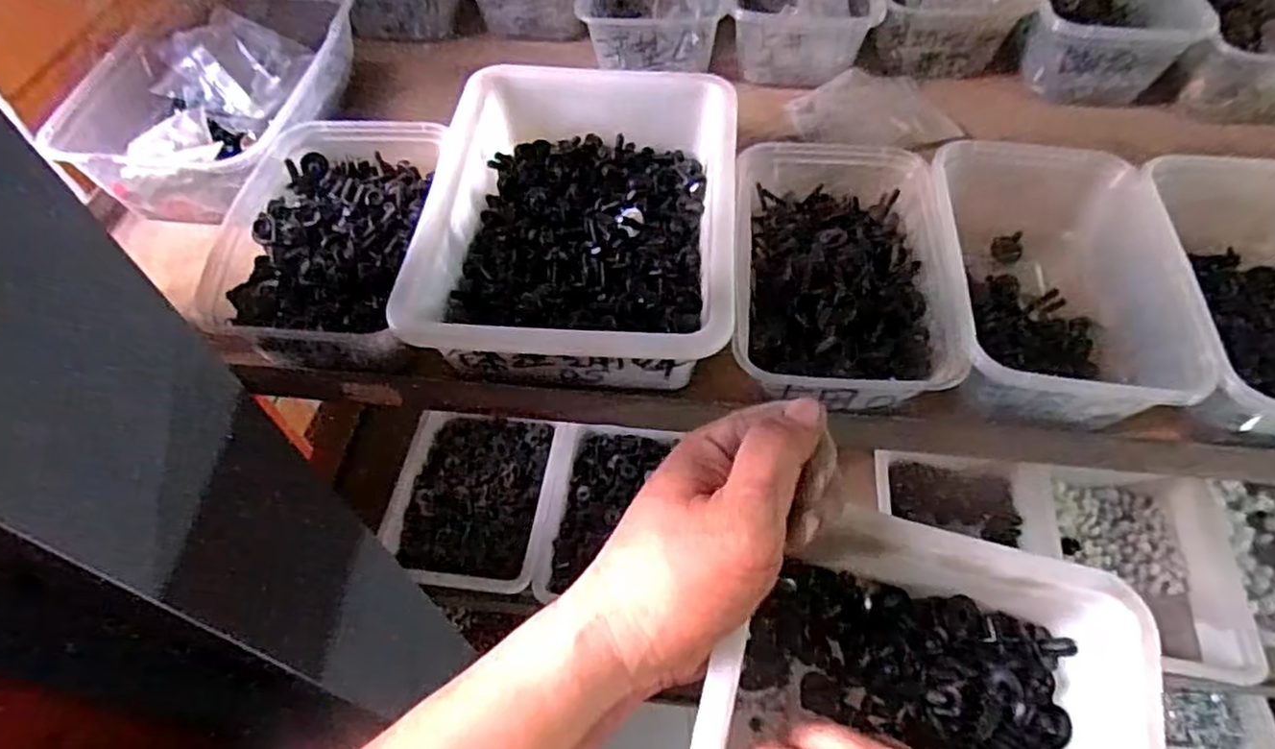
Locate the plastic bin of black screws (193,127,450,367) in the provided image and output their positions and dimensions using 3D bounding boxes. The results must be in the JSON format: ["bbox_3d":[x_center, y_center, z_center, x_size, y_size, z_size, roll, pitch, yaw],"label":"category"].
[{"bbox_3d":[-0.181,-0.079,0.427,0.119,0.050,0.194,-3,56,-1],"label":"plastic bin of black screws"}]

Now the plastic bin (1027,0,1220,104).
[{"bbox_3d":[0.351,-0.284,0.550,0.110,0.062,0.157,7,56,6],"label":"plastic bin"}]

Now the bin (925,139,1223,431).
[{"bbox_3d":[0.223,-0.049,0.394,0.114,0.065,0.164,5,56,4],"label":"bin"}]

